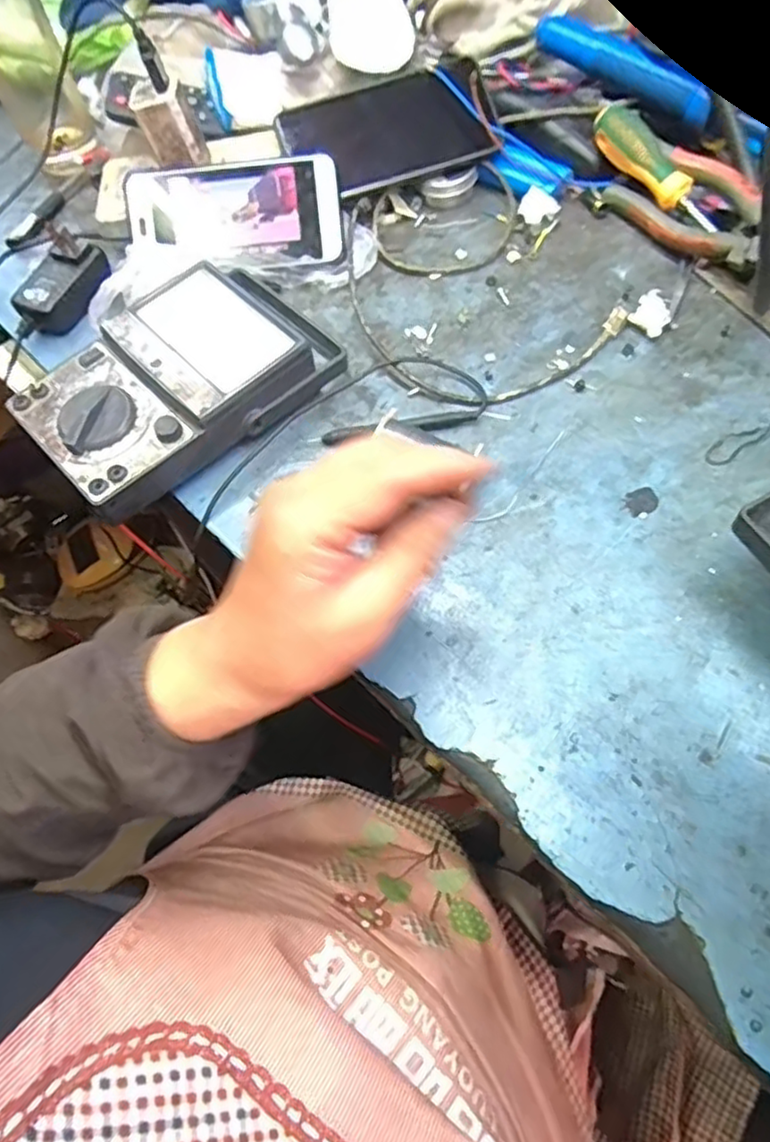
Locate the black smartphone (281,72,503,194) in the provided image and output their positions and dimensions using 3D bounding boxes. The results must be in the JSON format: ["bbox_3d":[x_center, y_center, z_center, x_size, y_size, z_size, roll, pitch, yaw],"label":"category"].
[{"bbox_3d":[0.000,-0.329,0.497,0.147,0.015,0.082,-18,83,-8],"label":"black smartphone"}]

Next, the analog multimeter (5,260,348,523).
[{"bbox_3d":[-0.131,-0.127,0.434,0.194,0.046,0.124,-41,69,-15],"label":"analog multimeter"}]

